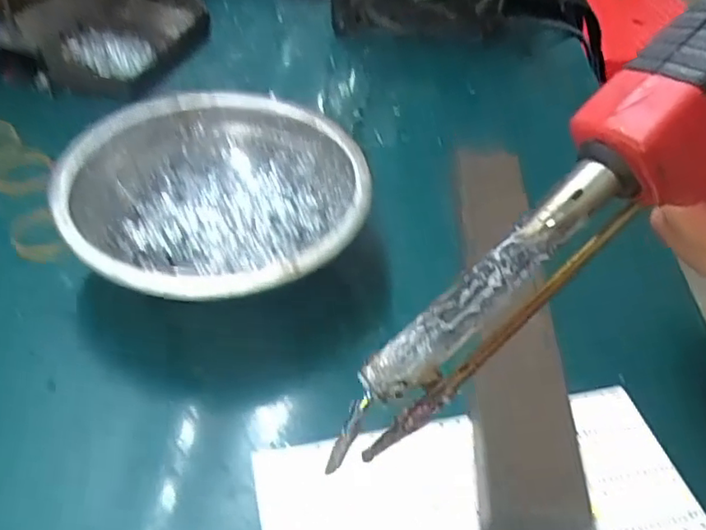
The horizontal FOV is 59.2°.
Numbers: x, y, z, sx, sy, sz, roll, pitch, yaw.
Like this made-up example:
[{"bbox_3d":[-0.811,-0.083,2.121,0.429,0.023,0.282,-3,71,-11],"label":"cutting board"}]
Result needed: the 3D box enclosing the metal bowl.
[{"bbox_3d":[-0.059,-0.025,0.272,0.123,0.038,0.126,4,49,-5],"label":"metal bowl"}]

